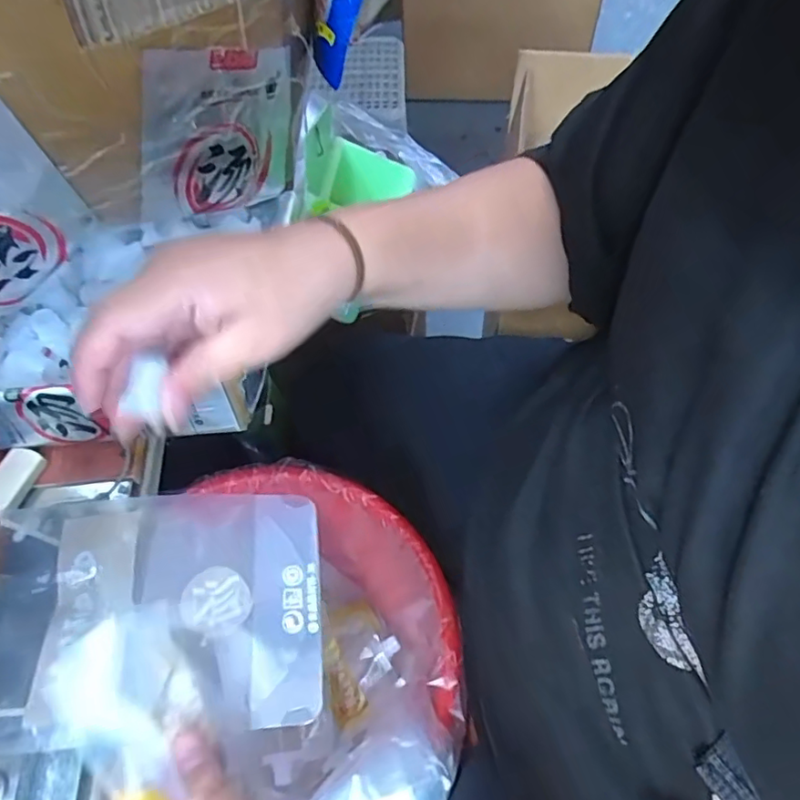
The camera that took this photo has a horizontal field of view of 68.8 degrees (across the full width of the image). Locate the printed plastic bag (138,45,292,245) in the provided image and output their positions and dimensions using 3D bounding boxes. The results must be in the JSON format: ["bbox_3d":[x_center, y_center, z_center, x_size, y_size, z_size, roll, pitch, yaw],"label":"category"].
[{"bbox_3d":[-0.126,-0.177,0.416,0.011,0.148,0.128,41,45,17],"label":"printed plastic bag"}]

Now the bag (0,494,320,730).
[{"bbox_3d":[-0.122,0.105,0.298,0.153,0.030,0.114,-6,57,-2],"label":"bag"}]

